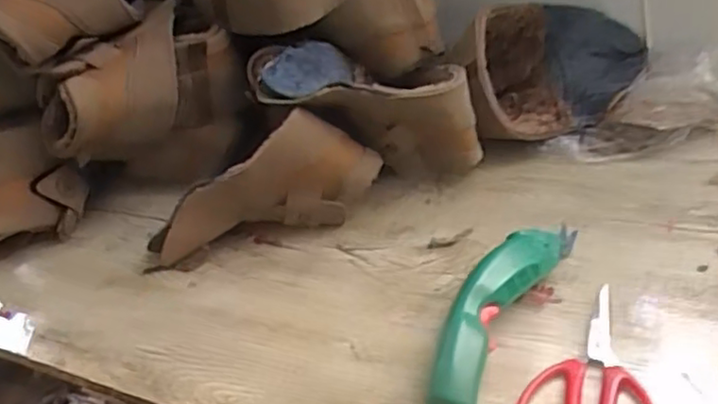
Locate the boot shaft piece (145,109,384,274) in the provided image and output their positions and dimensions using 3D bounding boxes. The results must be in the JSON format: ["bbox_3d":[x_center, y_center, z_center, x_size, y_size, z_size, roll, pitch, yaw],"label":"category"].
[{"bbox_3d":[-0.100,-0.015,0.666,0.246,0.138,0.047,-12,36,-6],"label":"boot shaft piece"}]

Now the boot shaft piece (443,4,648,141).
[{"bbox_3d":[0.231,-0.150,0.772,0.231,0.126,0.137,-17,37,-13],"label":"boot shaft piece"}]

